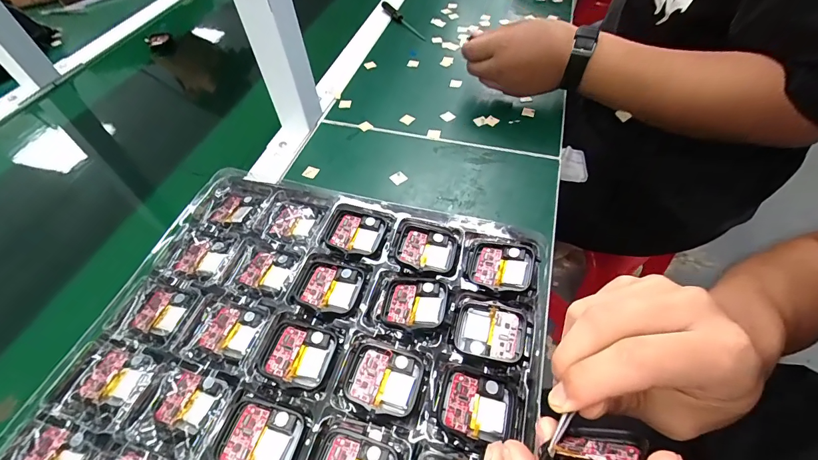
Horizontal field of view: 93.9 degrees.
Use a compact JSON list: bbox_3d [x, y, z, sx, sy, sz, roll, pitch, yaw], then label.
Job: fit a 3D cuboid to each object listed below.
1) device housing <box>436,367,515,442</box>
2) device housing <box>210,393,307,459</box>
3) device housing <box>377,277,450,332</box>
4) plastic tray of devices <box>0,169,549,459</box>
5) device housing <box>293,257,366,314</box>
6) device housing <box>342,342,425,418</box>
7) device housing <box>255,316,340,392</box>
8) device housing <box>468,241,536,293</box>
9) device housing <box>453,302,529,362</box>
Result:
[{"bbox_3d":[0.038,0.099,0.216,0.040,0.008,0.034,13,54,12],"label":"device housing"},{"bbox_3d":[-0.083,0.115,0.211,0.041,0.010,0.037,13,54,13],"label":"device housing"},{"bbox_3d":[0.003,0.049,0.252,0.043,0.011,0.037,7,53,8],"label":"device housing"},{"bbox_3d":[-0.069,0.081,0.242,0.281,0.019,0.261,12,54,12],"label":"plastic tray of devices"},{"bbox_3d":[-0.056,0.041,0.268,0.043,0.010,0.037,11,54,11],"label":"device housing"},{"bbox_3d":[-0.015,0.089,0.228,0.041,0.011,0.036,13,54,12],"label":"device housing"},{"bbox_3d":[-0.069,0.079,0.241,0.041,0.014,0.037,15,55,14],"label":"device housing"},{"bbox_3d":[0.065,0.024,0.267,0.042,0.007,0.038,14,55,14],"label":"device housing"},{"bbox_3d":[0.052,0.065,0.244,0.043,0.008,0.035,12,54,12],"label":"device housing"}]

